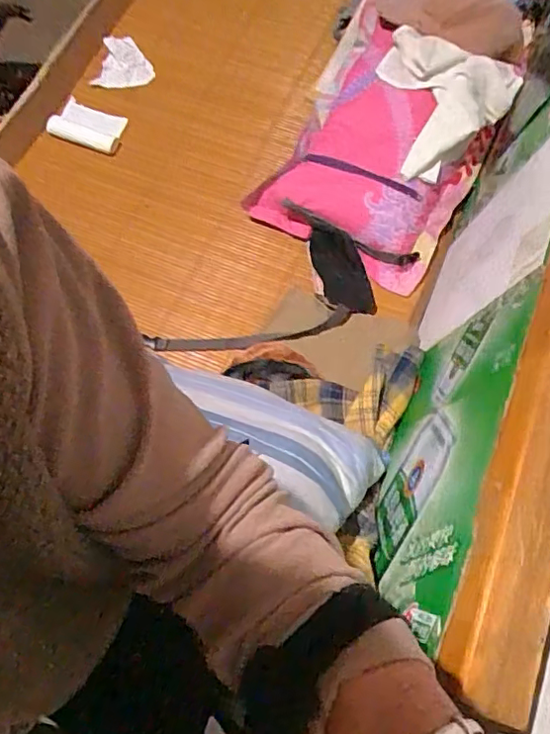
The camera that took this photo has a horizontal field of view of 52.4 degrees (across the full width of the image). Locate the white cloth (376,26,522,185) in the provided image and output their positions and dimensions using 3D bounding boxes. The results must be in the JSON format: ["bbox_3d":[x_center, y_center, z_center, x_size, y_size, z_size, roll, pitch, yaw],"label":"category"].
[{"bbox_3d":[0.290,-0.450,0.988,0.247,0.073,0.270,16,71,6],"label":"white cloth"}]

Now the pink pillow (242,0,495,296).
[{"bbox_3d":[0.199,-0.413,1.028,0.342,0.102,0.478,27,73,10],"label":"pink pillow"}]

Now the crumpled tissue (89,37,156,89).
[{"bbox_3d":[-0.321,-0.620,1.157,0.115,0.062,0.097,-38,74,-12],"label":"crumpled tissue"}]

